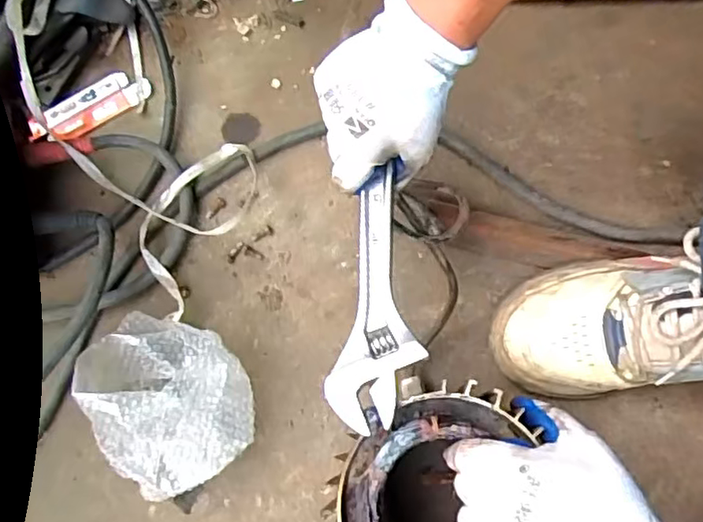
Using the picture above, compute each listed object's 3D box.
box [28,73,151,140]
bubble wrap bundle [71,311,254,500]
[{"bbox_3d":[-0.261,-0.153,0.604,0.121,0.012,0.042,-33,75,-7],"label":"box"},{"bbox_3d":[-0.150,0.111,0.490,0.125,0.084,0.136,-1,74,2],"label":"bubble wrap bundle"}]

